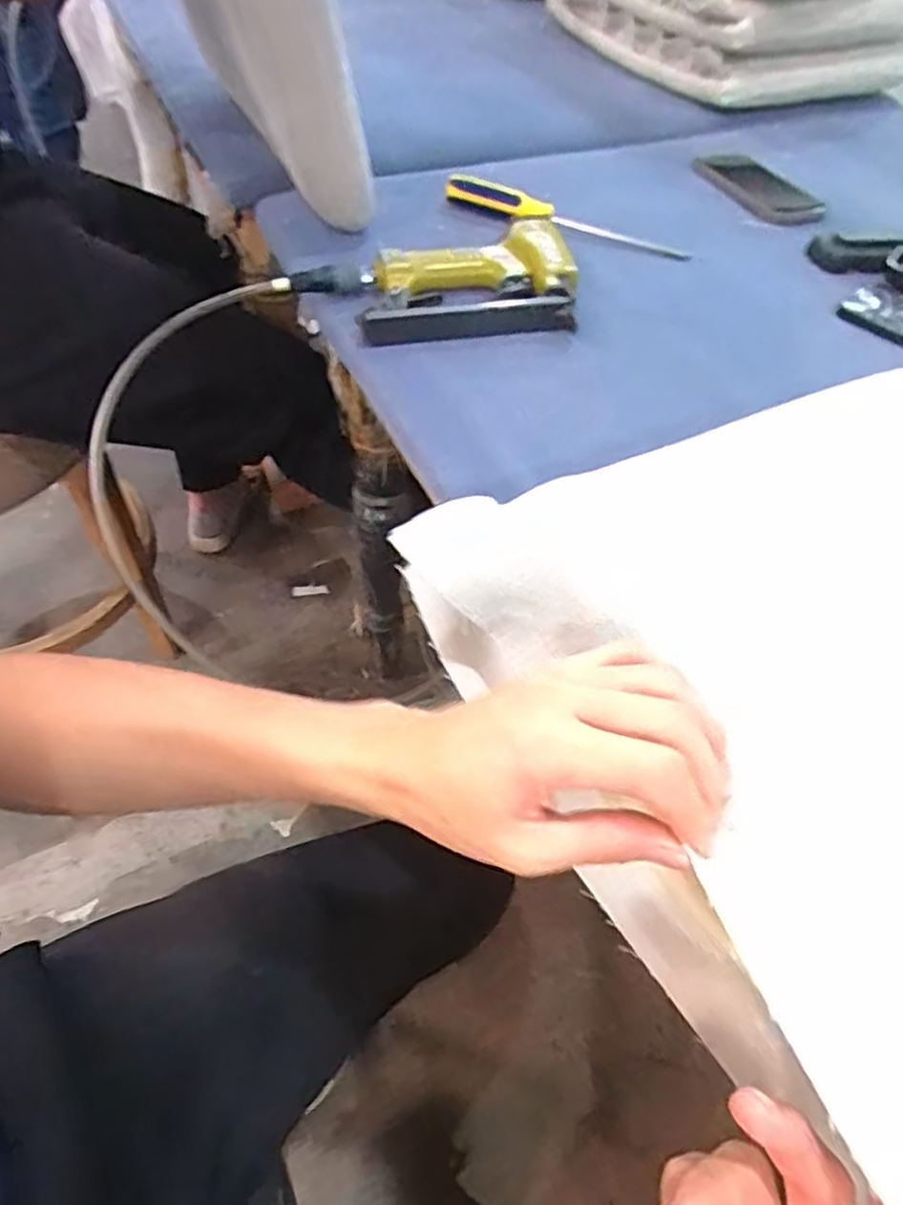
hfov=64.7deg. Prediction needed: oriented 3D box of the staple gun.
[{"bbox_3d":[-0.014,-0.265,0.600,0.247,0.040,0.119,-11,54,-12],"label":"staple gun"}]

